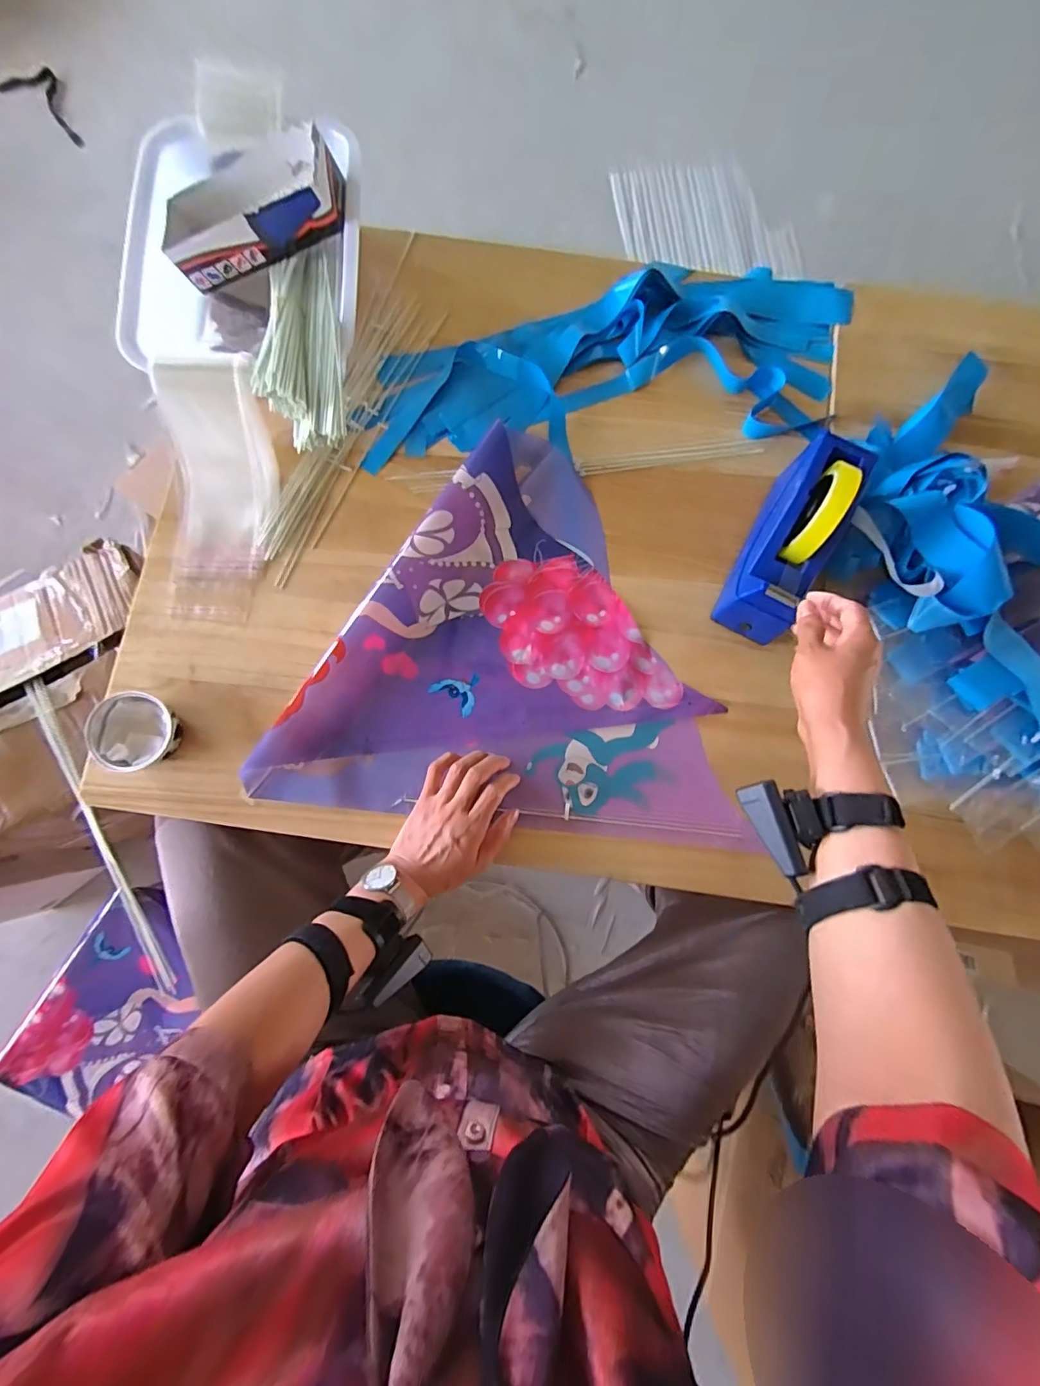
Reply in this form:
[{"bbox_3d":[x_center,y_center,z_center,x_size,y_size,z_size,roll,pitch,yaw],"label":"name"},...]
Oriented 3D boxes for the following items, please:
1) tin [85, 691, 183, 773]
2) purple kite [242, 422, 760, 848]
[{"bbox_3d":[-0.402,0.040,0.534,0.078,0.035,0.077,0,79,-1],"label":"tin"},{"bbox_3d":[-0.011,-0.077,0.575,0.486,0.039,0.426,4,79,0],"label":"purple kite"}]

